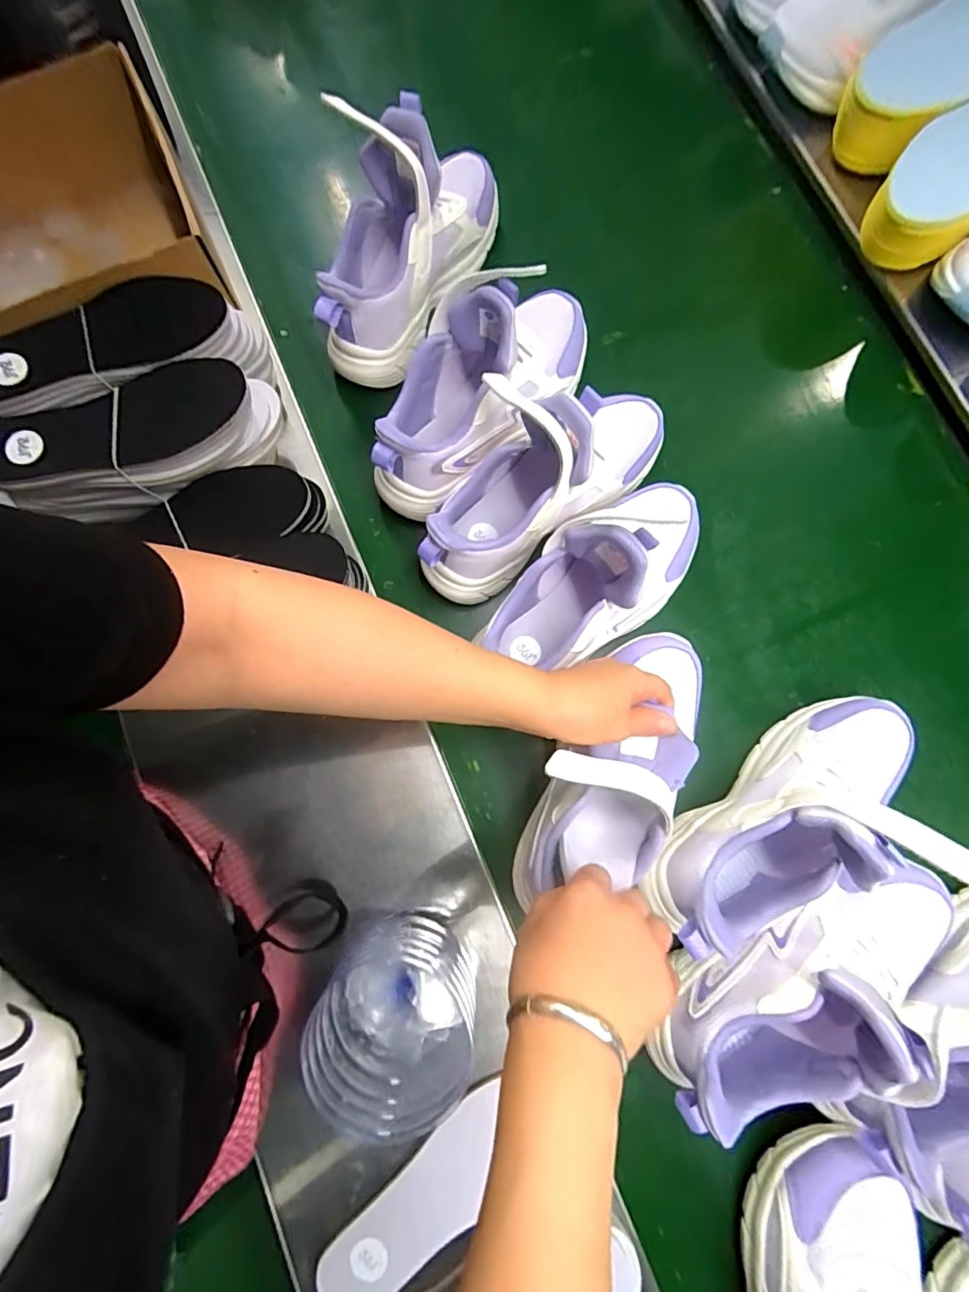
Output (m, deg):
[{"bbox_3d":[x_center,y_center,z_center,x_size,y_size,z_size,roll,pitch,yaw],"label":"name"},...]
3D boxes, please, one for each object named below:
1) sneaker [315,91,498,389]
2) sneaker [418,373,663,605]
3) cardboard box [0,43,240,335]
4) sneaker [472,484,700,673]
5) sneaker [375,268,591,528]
[{"bbox_3d":[-0.075,-0.372,0.475,0.094,0.148,0.243,28,81,5],"label":"sneaker"},{"bbox_3d":[0.051,-0.141,0.435,0.248,0.143,0.118,-36,81,-5],"label":"sneaker"},{"bbox_3d":[-0.381,-0.345,0.457,0.267,0.107,0.250,-22,80,-3],"label":"cardboard box"},{"bbox_3d":[0.108,-0.060,0.416,0.190,0.144,0.080,-36,81,-5],"label":"sneaker"},{"bbox_3d":[-0.001,-0.224,0.446,0.090,0.147,0.237,35,82,7],"label":"sneaker"}]

